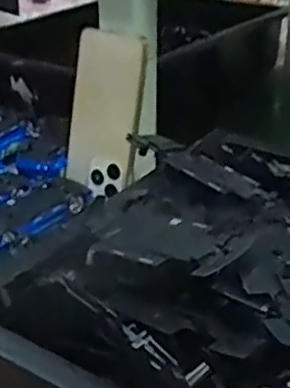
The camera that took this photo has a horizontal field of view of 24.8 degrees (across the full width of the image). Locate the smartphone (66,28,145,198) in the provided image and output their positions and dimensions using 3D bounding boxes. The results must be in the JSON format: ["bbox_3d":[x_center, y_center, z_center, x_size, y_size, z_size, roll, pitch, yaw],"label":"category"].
[{"bbox_3d":[-0.040,-0.077,0.636,0.074,0.154,0.012,15,15,25],"label":"smartphone"}]

